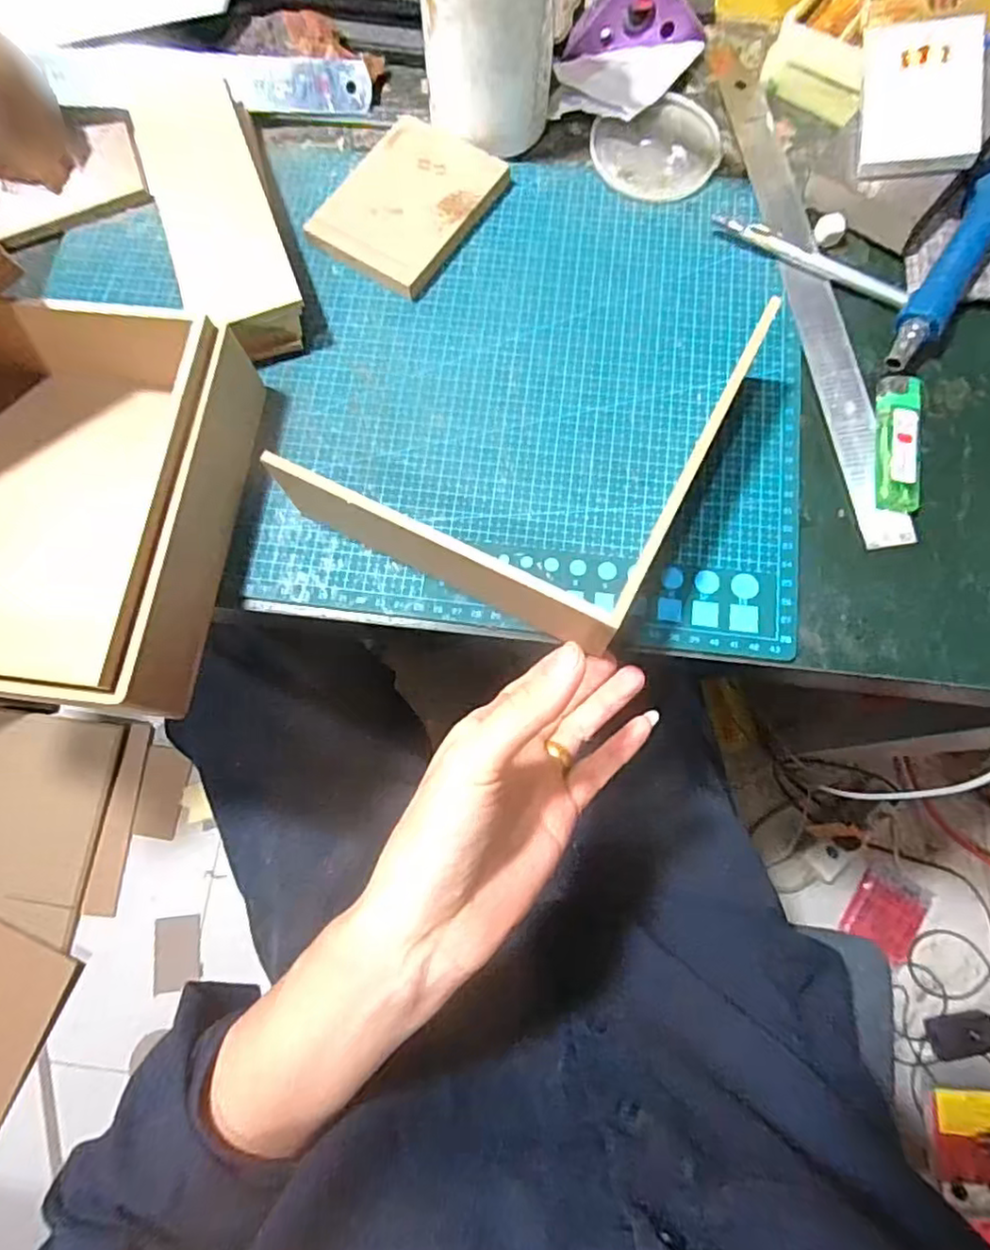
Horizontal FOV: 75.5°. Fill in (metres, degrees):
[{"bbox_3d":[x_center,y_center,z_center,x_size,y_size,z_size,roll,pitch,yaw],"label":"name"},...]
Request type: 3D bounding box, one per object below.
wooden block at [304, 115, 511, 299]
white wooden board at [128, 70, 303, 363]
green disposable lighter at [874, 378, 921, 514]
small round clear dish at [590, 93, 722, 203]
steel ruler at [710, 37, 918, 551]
[{"bbox_3d":[-0.051,-0.251,0.382,0.081,0.013,0.105,29,79,8],"label":"wooden block"},{"bbox_3d":[-0.156,-0.238,0.367,0.062,0.033,0.192,-18,76,-3],"label":"white wooden board"},{"bbox_3d":[0.212,-0.096,0.336,0.022,0.012,0.073,8,77,3],"label":"green disposable lighter"},{"bbox_3d":[0.101,-0.291,0.390,0.078,0.006,0.066,-26,77,-5],"label":"small round clear dish"},{"bbox_3d":[0.178,-0.210,0.373,0.028,0.008,0.351,-9,76,-1],"label":"steel ruler"}]

